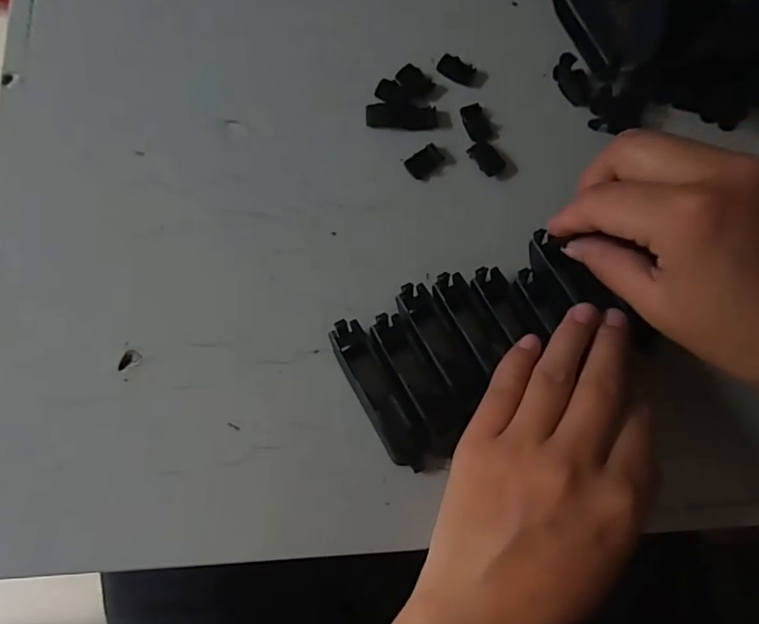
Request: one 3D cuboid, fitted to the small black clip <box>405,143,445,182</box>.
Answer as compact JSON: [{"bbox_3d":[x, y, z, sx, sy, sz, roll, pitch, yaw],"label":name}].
[{"bbox_3d":[0.025,-0.079,0.278,0.020,0.004,0.014,-40,82,-11],"label":"small black clip"}]

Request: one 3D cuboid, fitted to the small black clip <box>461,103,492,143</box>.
[{"bbox_3d":[0.053,-0.103,0.283,0.013,0.004,0.023,-20,79,-8],"label":"small black clip"}]

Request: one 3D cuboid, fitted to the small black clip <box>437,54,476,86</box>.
[{"bbox_3d":[0.043,-0.135,0.292,0.021,0.004,0.013,19,76,1],"label":"small black clip"}]

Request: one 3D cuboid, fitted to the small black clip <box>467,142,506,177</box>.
[{"bbox_3d":[0.058,-0.082,0.279,0.013,0.004,0.020,-38,82,-11],"label":"small black clip"}]

